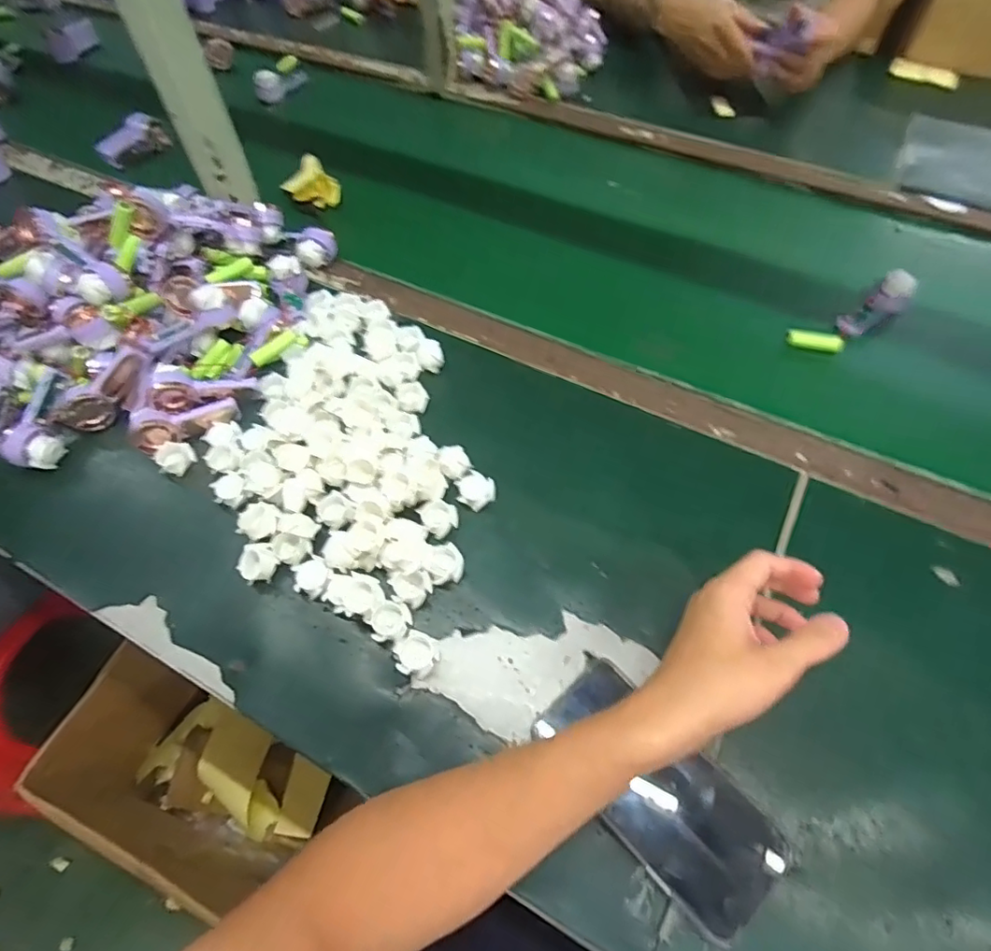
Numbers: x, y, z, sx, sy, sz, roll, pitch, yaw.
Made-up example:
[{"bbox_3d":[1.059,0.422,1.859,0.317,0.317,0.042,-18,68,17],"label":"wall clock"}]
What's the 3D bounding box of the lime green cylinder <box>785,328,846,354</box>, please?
[{"bbox_3d":[0.325,-0.138,0.574,0.053,0.015,0.019,21,63,13],"label":"lime green cylinder"}]

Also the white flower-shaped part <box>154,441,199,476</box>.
[{"bbox_3d":[-0.296,-0.018,0.522,0.029,0.018,0.031,-1,60,1],"label":"white flower-shaped part"}]

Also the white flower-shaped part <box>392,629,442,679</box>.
[{"bbox_3d":[-0.060,0.135,0.424,0.033,0.013,0.031,-1,60,1],"label":"white flower-shaped part"}]

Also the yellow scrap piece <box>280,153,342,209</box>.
[{"bbox_3d":[-0.232,-0.368,0.715,0.059,0.035,0.055,34,66,19],"label":"yellow scrap piece"}]

